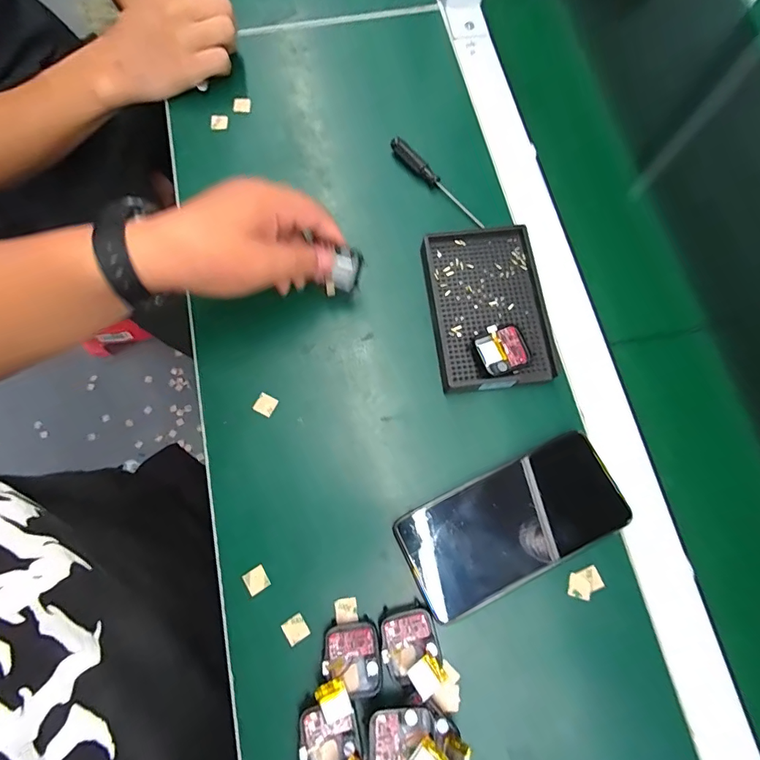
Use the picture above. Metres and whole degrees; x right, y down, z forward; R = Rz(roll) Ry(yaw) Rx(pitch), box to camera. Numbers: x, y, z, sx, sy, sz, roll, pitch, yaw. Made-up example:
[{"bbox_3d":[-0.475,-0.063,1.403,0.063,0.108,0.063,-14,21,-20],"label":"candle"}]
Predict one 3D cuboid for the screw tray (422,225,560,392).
[{"bbox_3d":[0.089,-0.061,0.363,0.094,0.021,0.136,-8,75,-2],"label":"screw tray"}]

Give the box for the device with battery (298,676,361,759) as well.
[{"bbox_3d":[-0.034,0.225,0.279,0.037,0.012,0.056,-9,75,-2],"label":"device with battery"}]

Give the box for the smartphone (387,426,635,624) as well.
[{"bbox_3d":[0.098,0.105,0.322,0.162,0.012,0.077,-25,77,-6],"label":"smartphone"}]

